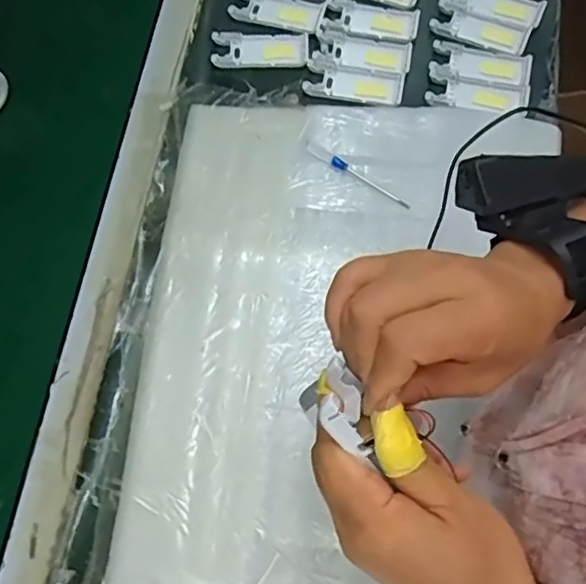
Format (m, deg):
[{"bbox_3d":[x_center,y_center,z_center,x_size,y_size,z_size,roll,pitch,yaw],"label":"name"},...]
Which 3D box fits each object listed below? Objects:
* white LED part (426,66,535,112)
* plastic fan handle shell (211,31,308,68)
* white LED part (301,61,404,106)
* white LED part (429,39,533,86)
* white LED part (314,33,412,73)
[{"bbox_3d":[0.197,-0.210,0.627,0.106,0.008,0.042,12,72,6],"label":"white LED part"},{"bbox_3d":[-0.036,-0.269,0.649,0.103,0.008,0.043,3,72,3],"label":"plastic fan handle shell"},{"bbox_3d":[0.066,-0.224,0.639,0.106,0.005,0.041,10,72,5],"label":"white LED part"},{"bbox_3d":[0.204,-0.250,0.640,0.104,0.009,0.044,11,72,5],"label":"white LED part"},{"bbox_3d":[0.078,-0.266,0.652,0.102,0.008,0.042,10,72,5],"label":"white LED part"}]

